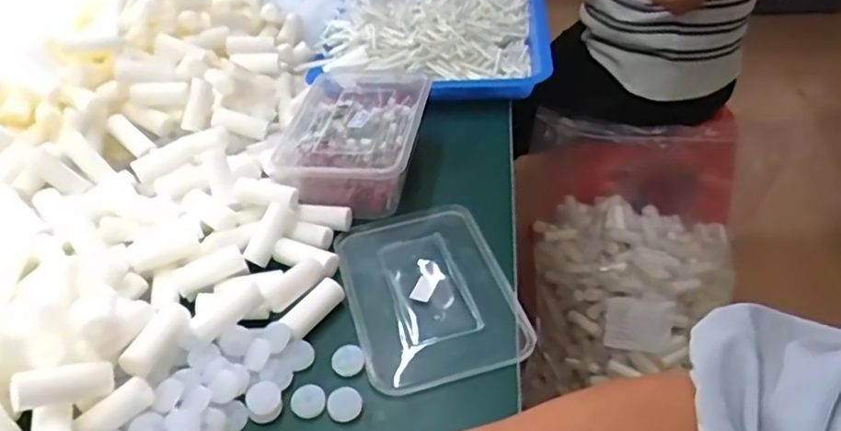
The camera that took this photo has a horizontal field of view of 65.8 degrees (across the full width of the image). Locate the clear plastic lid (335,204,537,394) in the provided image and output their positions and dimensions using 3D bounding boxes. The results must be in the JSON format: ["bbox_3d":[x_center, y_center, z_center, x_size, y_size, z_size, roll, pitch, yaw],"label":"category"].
[{"bbox_3d":[0.005,0.048,0.478,0.113,0.010,0.167,-11,40,-8],"label":"clear plastic lid"}]

